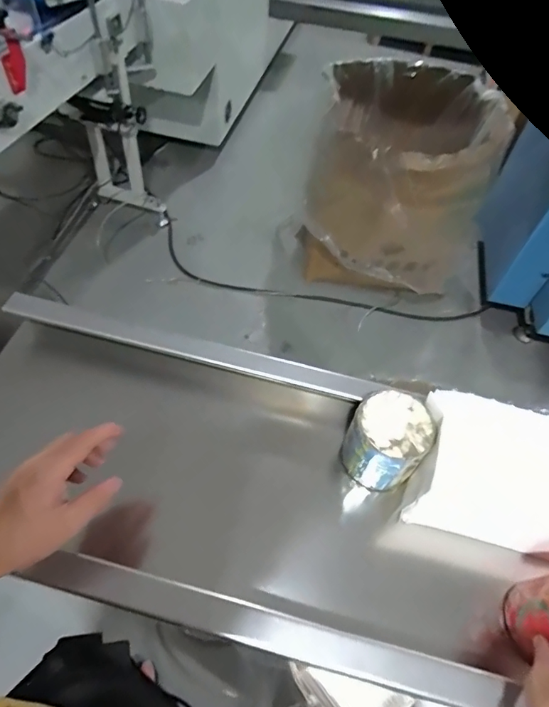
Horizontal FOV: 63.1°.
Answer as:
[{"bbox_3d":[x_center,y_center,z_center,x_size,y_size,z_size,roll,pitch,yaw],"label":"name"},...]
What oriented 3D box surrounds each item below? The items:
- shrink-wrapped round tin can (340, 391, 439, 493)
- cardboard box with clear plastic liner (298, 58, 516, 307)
[{"bbox_3d":[0.129,0.103,0.519,0.081,0.091,0.082,2,55,-3],"label":"shrink-wrapped round tin can"},{"bbox_3d":[0.465,-0.640,1.795,0.620,0.654,0.675,11,55,3],"label":"cardboard box with clear plastic liner"}]

